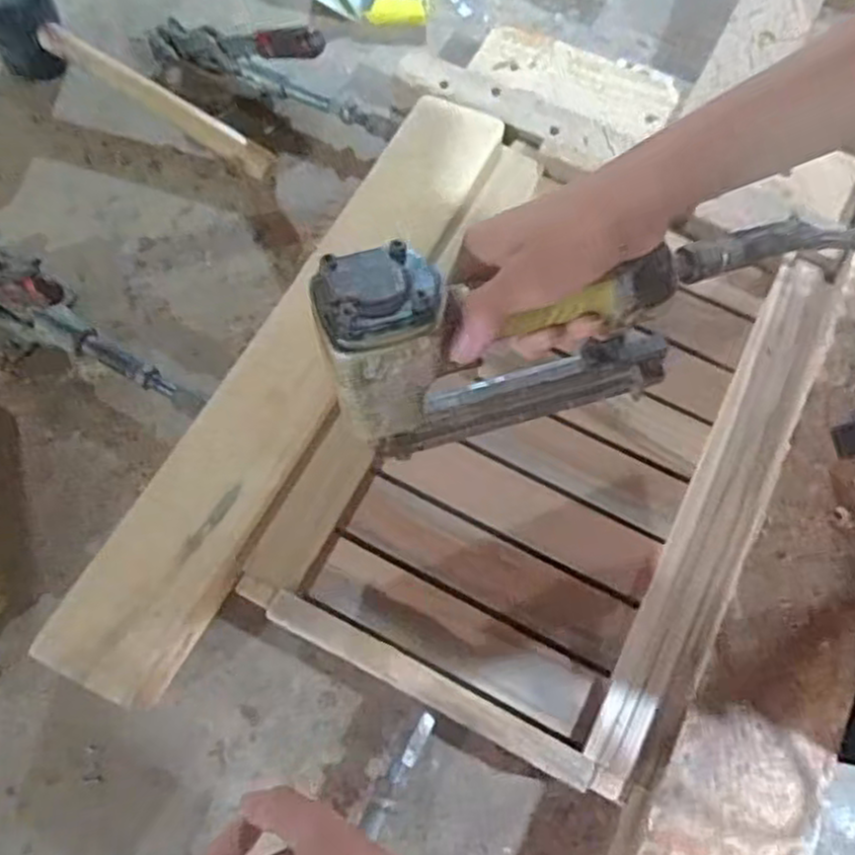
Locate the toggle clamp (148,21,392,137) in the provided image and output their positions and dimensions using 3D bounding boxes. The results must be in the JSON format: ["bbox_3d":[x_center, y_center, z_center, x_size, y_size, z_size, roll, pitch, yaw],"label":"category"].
[{"bbox_3d":[-0.151,-0.325,0.651,0.261,0.102,0.025,29,71,10],"label":"toggle clamp"}]

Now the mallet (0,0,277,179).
[{"bbox_3d":[-0.268,-0.307,0.662,0.297,0.094,0.064,31,71,-2],"label":"mallet"}]

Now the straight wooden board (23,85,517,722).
[{"bbox_3d":[-0.087,-0.056,0.547,0.083,0.019,0.523,27,71,9],"label":"straight wooden board"}]

